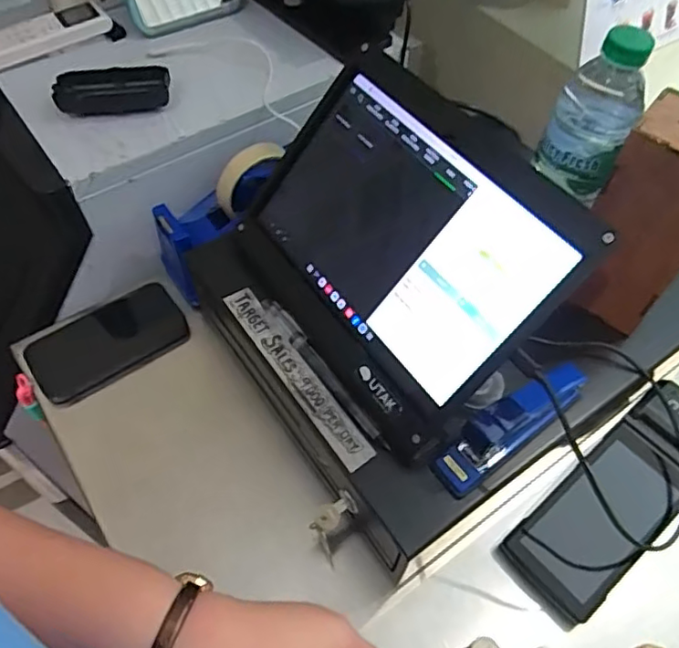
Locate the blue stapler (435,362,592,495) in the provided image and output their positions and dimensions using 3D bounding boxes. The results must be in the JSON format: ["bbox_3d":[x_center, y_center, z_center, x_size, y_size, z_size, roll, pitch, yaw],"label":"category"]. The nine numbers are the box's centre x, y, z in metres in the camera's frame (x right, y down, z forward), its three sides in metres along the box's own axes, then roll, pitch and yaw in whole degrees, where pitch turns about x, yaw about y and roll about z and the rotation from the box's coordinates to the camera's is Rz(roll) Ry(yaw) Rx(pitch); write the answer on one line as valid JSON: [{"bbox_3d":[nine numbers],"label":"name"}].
[{"bbox_3d":[0.128,0.071,0.438,0.135,0.045,0.030,-32,61,-20],"label":"blue stapler"}]

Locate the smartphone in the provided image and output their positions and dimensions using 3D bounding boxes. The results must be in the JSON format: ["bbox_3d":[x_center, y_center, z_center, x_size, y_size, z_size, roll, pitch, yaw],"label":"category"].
[{"bbox_3d":[-0.231,0.016,0.597,0.146,0.011,0.079,-29,71,-21],"label":"smartphone"}]

